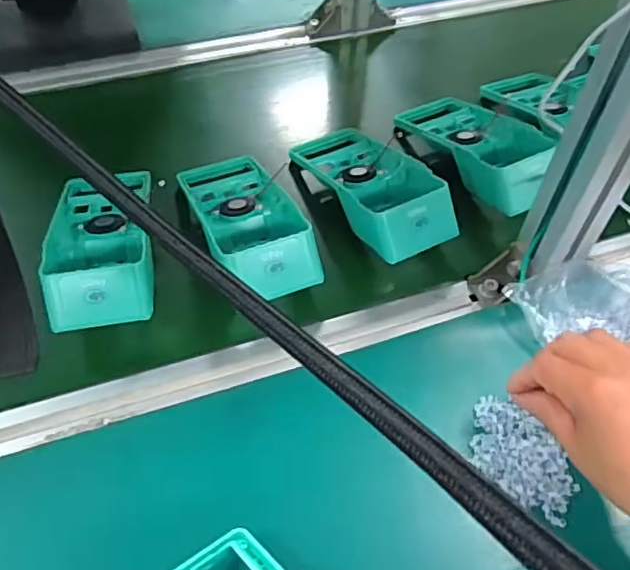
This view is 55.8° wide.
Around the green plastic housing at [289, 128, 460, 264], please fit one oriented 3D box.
[{"bbox_3d":[0.053,-0.102,0.571,0.091,0.059,0.194,-22,56,-18],"label":"green plastic housing"}]

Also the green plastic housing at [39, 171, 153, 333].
[{"bbox_3d":[-0.188,-0.045,0.518,0.088,0.050,0.207,-9,53,-9],"label":"green plastic housing"}]

